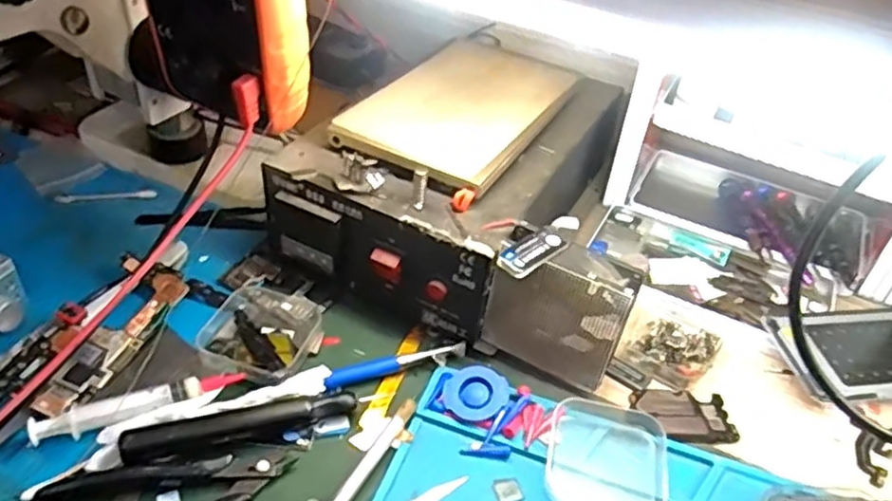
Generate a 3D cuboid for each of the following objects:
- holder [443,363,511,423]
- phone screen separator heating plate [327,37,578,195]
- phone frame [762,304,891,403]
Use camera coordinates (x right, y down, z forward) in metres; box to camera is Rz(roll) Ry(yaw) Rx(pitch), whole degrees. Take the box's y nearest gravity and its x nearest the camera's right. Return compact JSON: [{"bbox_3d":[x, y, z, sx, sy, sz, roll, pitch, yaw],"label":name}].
[{"bbox_3d":[0.018,0.085,0.404,0.036,0.012,0.034,2,41,-2],"label":"holder"},{"bbox_3d":[0.013,-0.099,0.485,0.114,0.025,0.189,26,44,23],"label":"phone screen separator heating plate"},{"bbox_3d":[0.296,0.066,0.459,0.155,0.007,0.075,-2,40,-8],"label":"phone frame"}]

